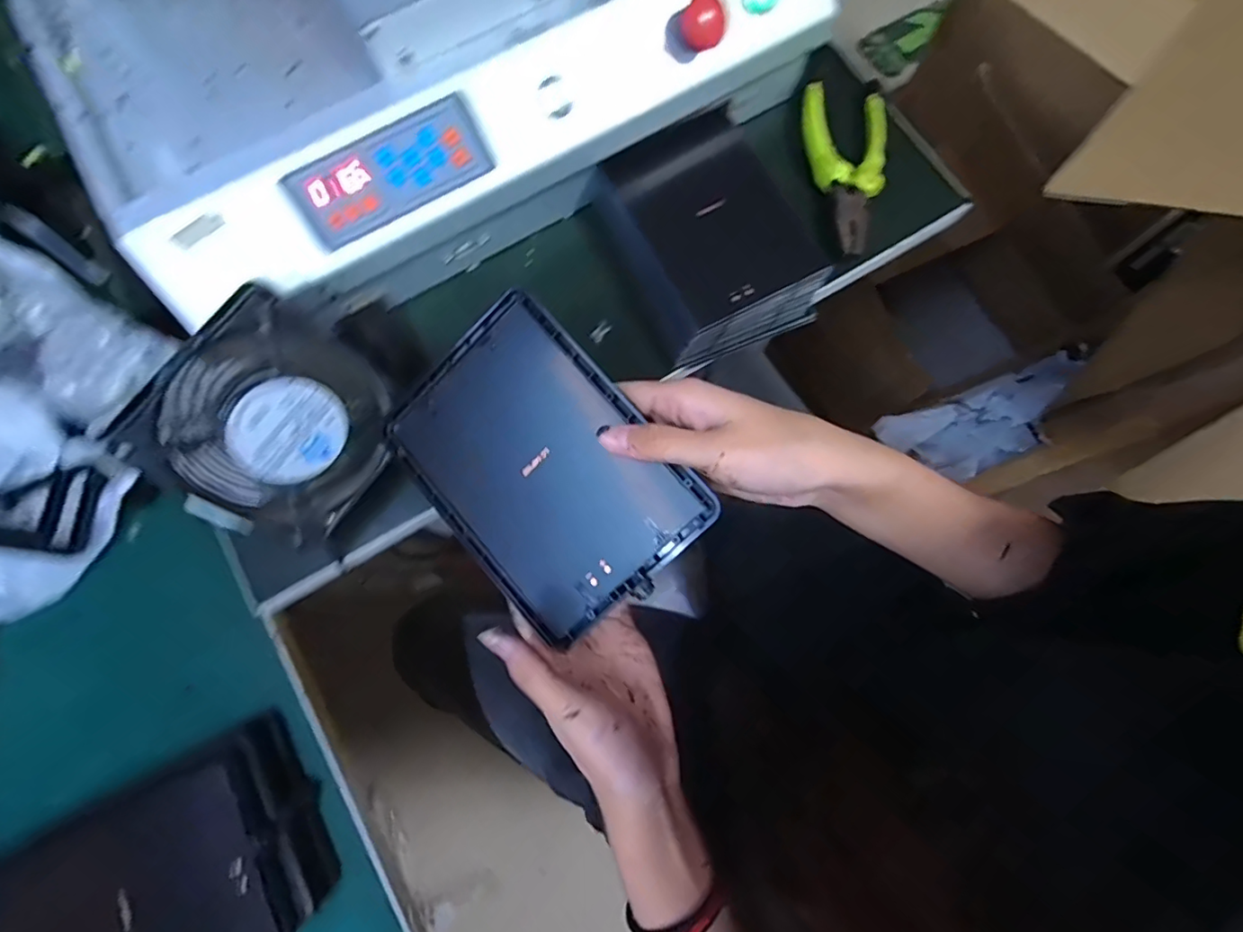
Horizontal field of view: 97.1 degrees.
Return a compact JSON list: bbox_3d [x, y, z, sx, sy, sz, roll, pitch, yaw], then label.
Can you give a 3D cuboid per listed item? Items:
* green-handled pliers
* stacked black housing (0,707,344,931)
[{"bbox_3d":[0.170,-0.224,0.413,0.060,0.016,0.133,2,77,1],"label":"green-handled pliers"},{"bbox_3d":[-0.276,0.250,0.324,0.180,0.026,0.122,-28,79,-5],"label":"stacked black housing"}]

